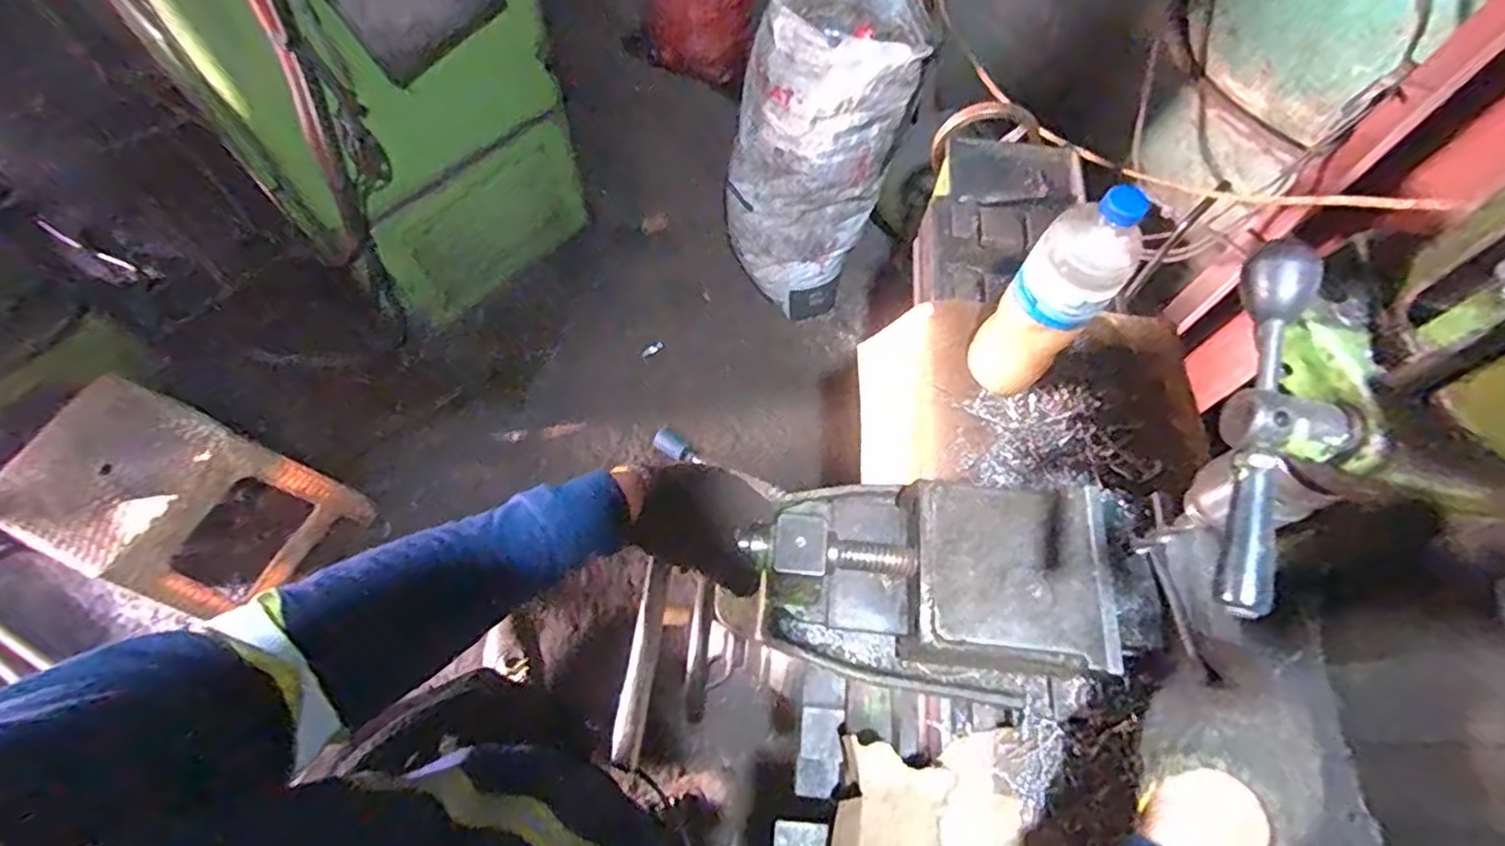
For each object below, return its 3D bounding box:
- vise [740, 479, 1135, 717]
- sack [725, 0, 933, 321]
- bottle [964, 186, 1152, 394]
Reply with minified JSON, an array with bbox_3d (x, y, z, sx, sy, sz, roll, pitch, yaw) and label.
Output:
[{"bbox_3d":[0.155,0.135,0.583,0.287,0.102,0.165,10,65,1],"label":"vise"},{"bbox_3d":[0.160,-0.630,1.589,0.336,0.714,0.379,27,66,9],"label":"sack"},{"bbox_3d":[0.277,-0.114,0.626,0.064,0.250,0.076,-40,73,-19],"label":"bottle"}]

